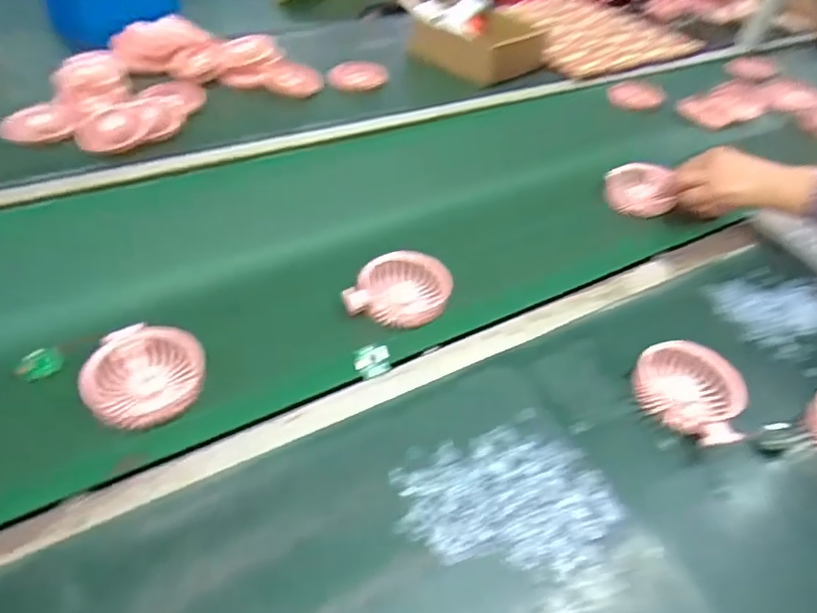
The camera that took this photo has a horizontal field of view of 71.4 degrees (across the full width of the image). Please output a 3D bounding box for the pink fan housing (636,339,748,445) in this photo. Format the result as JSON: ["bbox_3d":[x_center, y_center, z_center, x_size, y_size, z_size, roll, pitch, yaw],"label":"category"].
[{"bbox_3d":[0.267,0.078,0.538,0.088,0.032,0.100,-31,57,-33],"label":"pink fan housing"}]

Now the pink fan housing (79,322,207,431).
[{"bbox_3d":[-0.227,0.059,0.496,0.092,0.036,0.092,3,49,-3],"label":"pink fan housing"}]

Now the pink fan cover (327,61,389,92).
[{"bbox_3d":[-0.087,-0.393,0.970,0.099,0.022,0.111,1,46,-8],"label":"pink fan cover"}]

